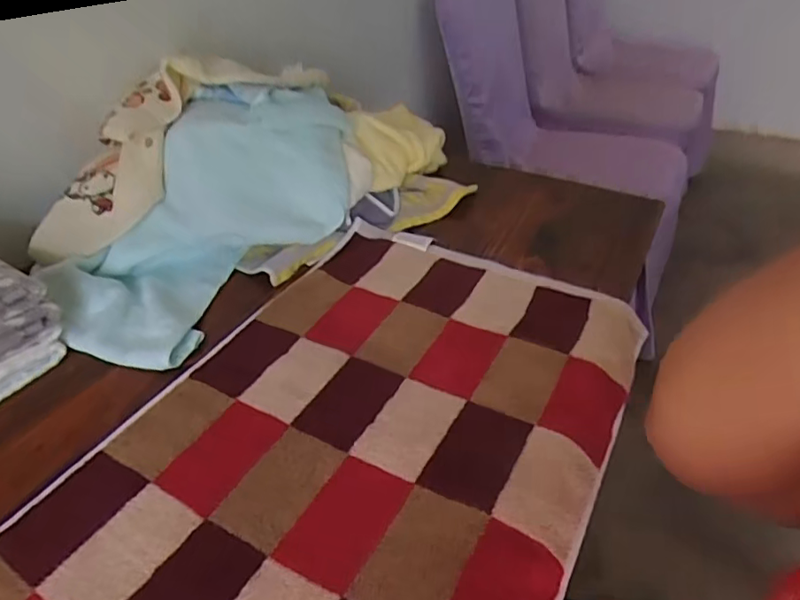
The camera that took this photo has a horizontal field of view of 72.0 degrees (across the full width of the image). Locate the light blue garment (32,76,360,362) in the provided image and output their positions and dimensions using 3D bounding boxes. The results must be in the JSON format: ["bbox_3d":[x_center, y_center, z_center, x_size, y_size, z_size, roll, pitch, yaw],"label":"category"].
[{"bbox_3d":[-0.195,-0.097,0.588,0.202,0.098,0.364,26,68,31],"label":"light blue garment"}]

